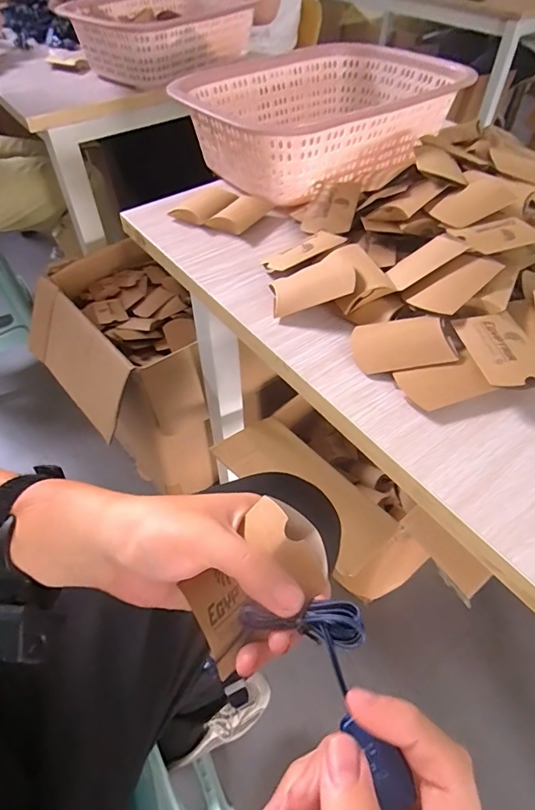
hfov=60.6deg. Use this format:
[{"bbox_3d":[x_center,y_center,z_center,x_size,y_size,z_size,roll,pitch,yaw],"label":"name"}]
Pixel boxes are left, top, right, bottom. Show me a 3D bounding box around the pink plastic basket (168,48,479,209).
[{"bbox_3d":[0.080,-0.408,0.645,0.373,0.091,0.299,-28,55,-22],"label":"pink plastic basket"}]

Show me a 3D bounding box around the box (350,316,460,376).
[{"bbox_3d":[0.121,-0.051,0.411,0.086,0.013,0.057,-10,58,9],"label":"box"}]

